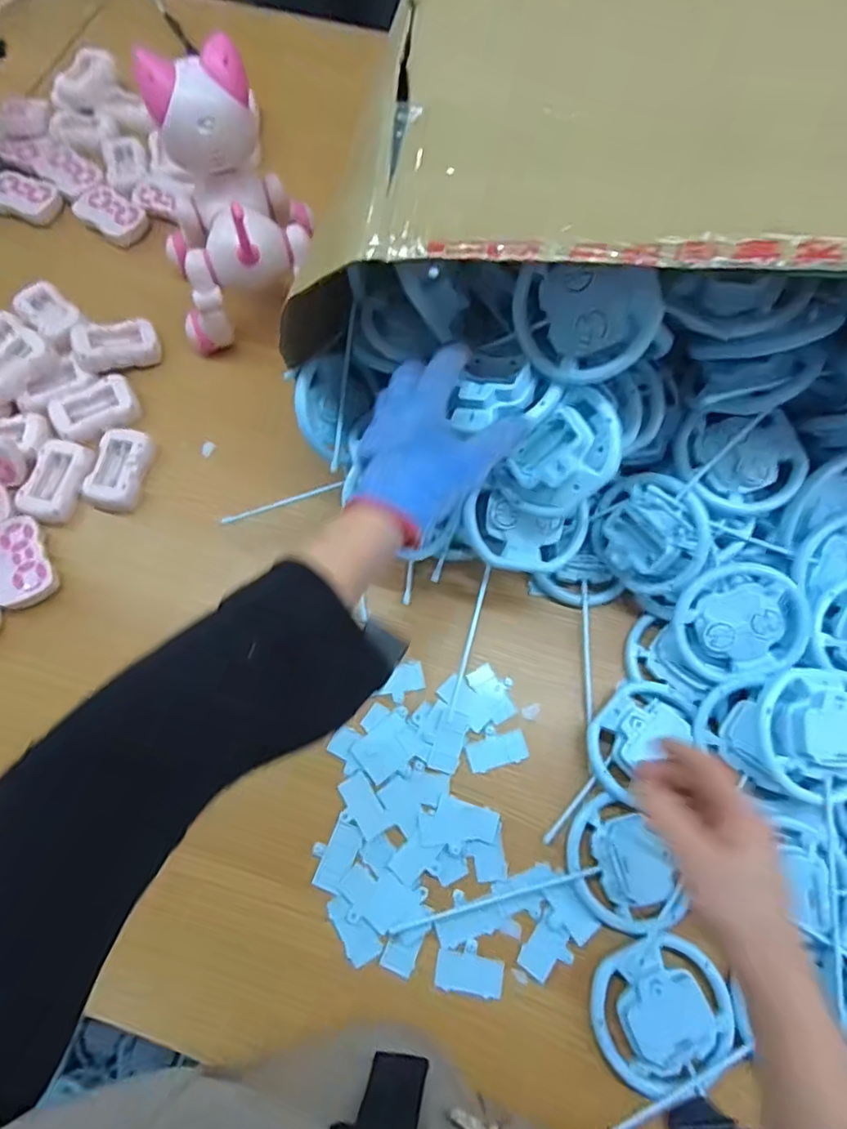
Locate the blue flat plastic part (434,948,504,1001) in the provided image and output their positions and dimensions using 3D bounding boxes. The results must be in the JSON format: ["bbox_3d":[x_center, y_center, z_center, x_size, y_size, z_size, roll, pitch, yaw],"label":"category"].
[{"bbox_3d":[0.036,0.319,0.465,0.052,0.004,0.030,9,69,4],"label":"blue flat plastic part"}]

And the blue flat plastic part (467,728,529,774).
[{"bbox_3d":[0.065,0.163,0.522,0.052,0.005,0.026,-15,70,-5],"label":"blue flat plastic part"}]

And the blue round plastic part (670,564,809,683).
[{"bbox_3d":[0.263,0.046,0.501,0.102,0.020,0.086,-26,88,14],"label":"blue round plastic part"}]

